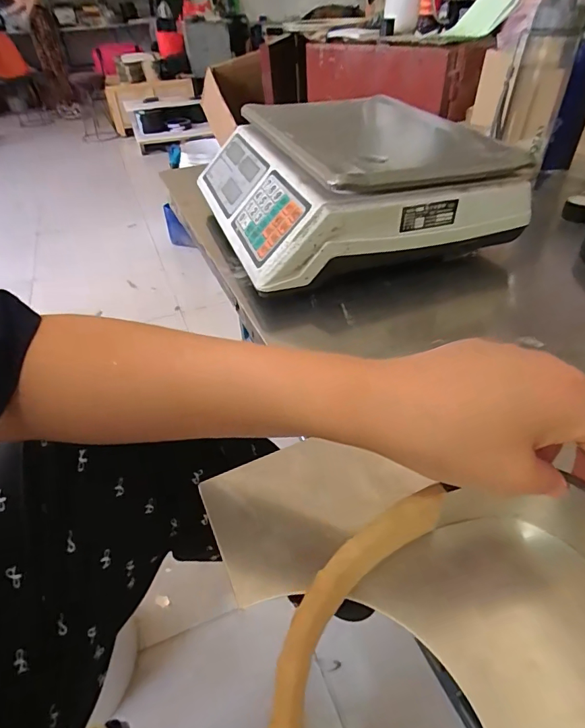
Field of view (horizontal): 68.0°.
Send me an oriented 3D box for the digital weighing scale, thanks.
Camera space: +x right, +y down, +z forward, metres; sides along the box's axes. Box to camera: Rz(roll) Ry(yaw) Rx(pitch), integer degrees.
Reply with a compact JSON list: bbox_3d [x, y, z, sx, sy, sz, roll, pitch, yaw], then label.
[{"bbox_3d":[0.056,-0.228,0.539,0.303,0.095,0.318,-15,42,-15],"label":"digital weighing scale"}]

